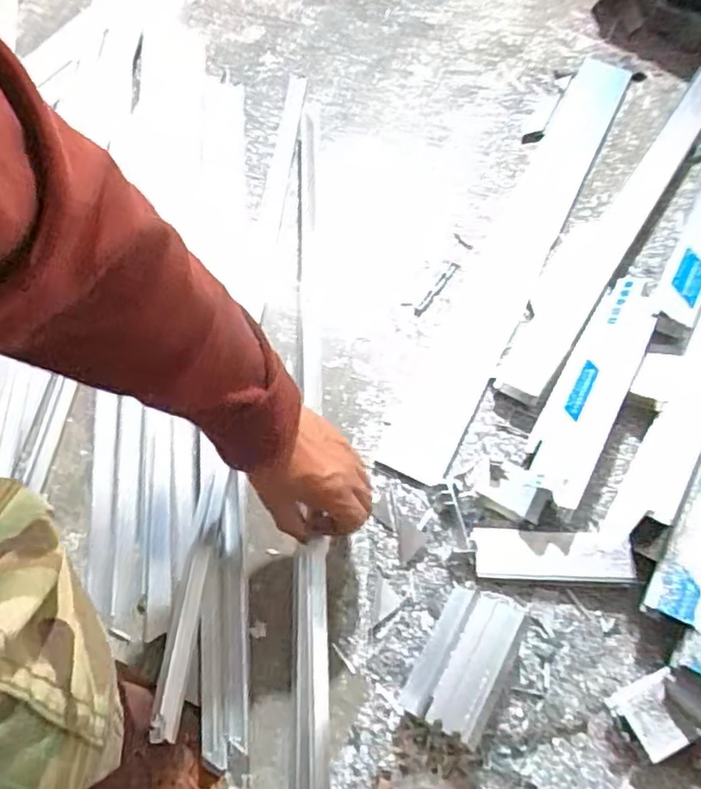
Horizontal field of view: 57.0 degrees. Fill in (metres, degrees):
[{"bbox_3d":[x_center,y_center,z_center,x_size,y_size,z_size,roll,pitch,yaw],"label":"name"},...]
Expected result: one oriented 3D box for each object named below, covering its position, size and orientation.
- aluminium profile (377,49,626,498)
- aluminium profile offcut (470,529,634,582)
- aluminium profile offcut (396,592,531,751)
[{"bbox_3d":[0.198,-0.182,0.757,0.075,0.027,0.644,25,65,12],"label":"aluminium profile"},{"bbox_3d":[0.182,0.145,0.581,0.136,0.017,0.044,3,63,1],"label":"aluminium profile offcut"},{"bbox_3d":[0.094,0.218,0.525,0.069,0.030,0.109,10,53,41],"label":"aluminium profile offcut"}]

